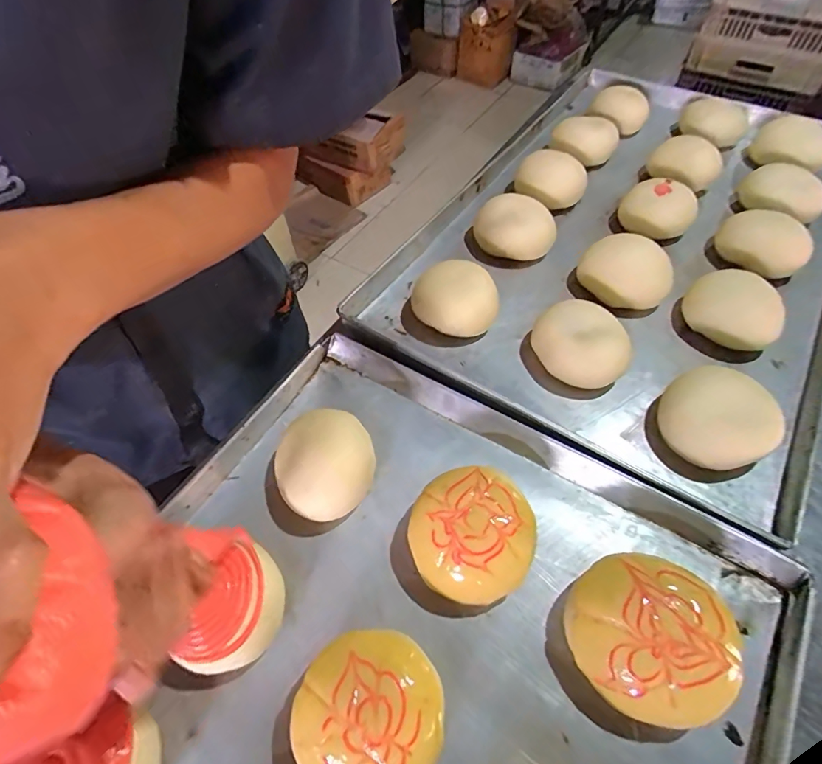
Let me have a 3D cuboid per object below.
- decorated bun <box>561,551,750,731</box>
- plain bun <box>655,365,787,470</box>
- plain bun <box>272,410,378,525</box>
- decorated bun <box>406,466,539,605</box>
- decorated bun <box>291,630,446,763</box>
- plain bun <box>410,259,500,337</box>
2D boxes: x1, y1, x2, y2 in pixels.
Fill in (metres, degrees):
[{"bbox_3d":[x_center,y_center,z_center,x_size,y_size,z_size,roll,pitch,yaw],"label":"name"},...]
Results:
[{"bbox_3d":[0.158,0.171,0.302,0.093,0.059,0.095,-1,56,1],"label":"decorated bun"},{"bbox_3d":[0.278,0.031,0.405,0.089,0.057,0.089,-1,56,1],"label":"plain bun"},{"bbox_3d":[-0.072,0.071,0.381,0.083,0.047,0.084,-1,56,1],"label":"plain bun"},{"bbox_3d":[0.046,0.118,0.345,0.090,0.050,0.090,-1,56,1],"label":"decorated bun"},{"bbox_3d":[-0.027,0.217,0.290,0.092,0.044,0.090,-1,56,1],"label":"decorated bun"},{"bbox_3d":[0.048,-0.092,0.494,0.097,0.050,0.084,12,57,9],"label":"plain bun"}]

